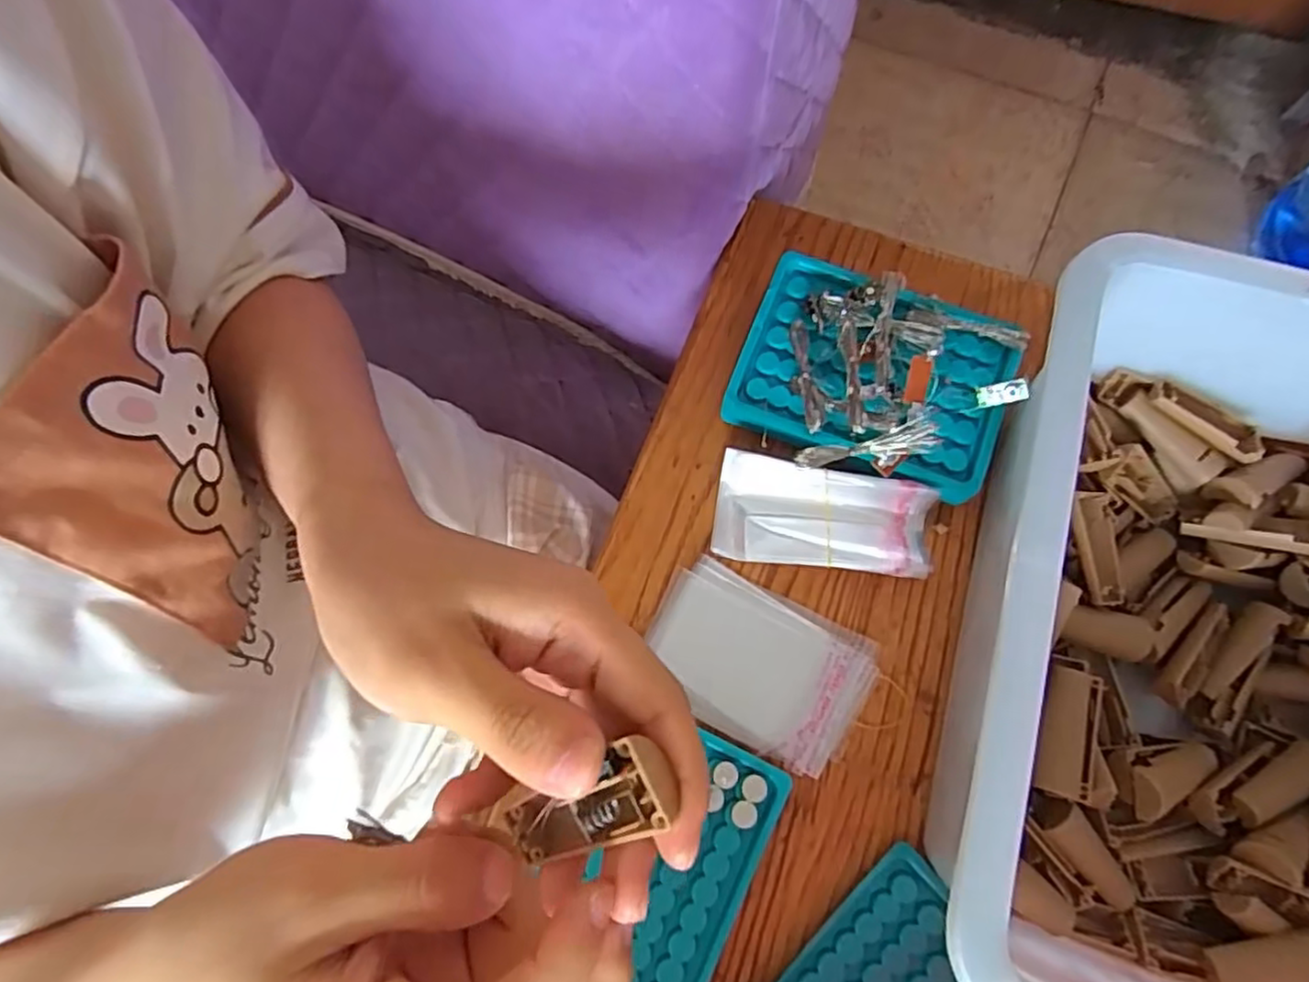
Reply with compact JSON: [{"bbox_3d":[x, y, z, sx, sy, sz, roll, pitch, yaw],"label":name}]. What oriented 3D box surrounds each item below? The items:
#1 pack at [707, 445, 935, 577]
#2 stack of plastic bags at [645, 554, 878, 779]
[{"bbox_3d":[0.083,0.014,0.344,0.103,0.021,0.049,9,75,4],"label":"pack"},{"bbox_3d":[0.049,0.084,0.335,0.105,0.006,0.070,27,77,9],"label":"stack of plastic bags"}]

